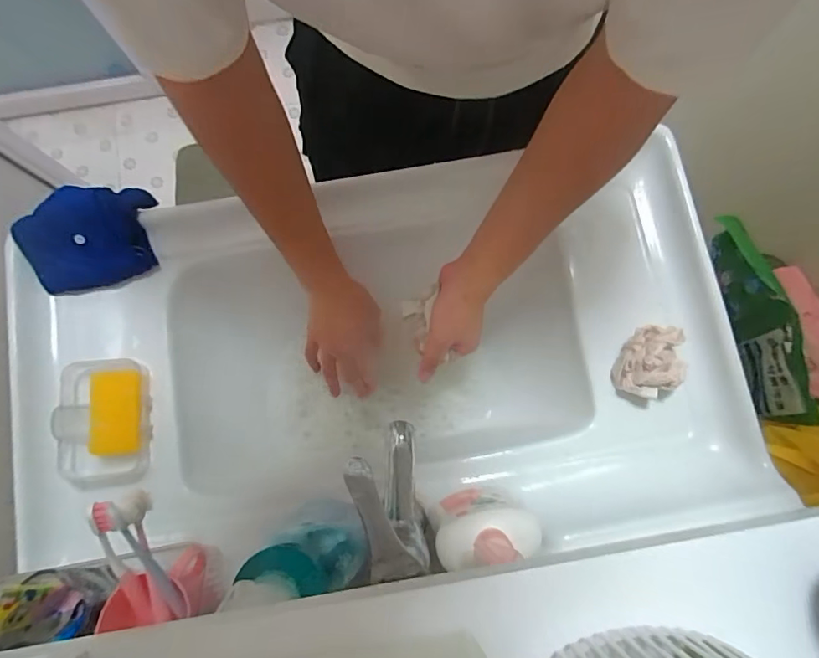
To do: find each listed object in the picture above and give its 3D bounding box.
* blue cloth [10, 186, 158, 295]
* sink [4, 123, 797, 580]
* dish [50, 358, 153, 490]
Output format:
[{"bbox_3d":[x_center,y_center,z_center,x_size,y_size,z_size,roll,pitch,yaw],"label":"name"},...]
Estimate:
[{"bbox_3d":[-0.385,-0.110,0.581,0.151,0.047,0.113,-11,79,-2],"label":"blue cloth"},{"bbox_3d":[-0.037,0.047,0.615,0.811,0.171,0.427,-5,79,-1],"label":"sink"},{"bbox_3d":[-0.345,0.106,0.551,0.090,0.041,0.143,-6,79,-1],"label":"dish"}]

